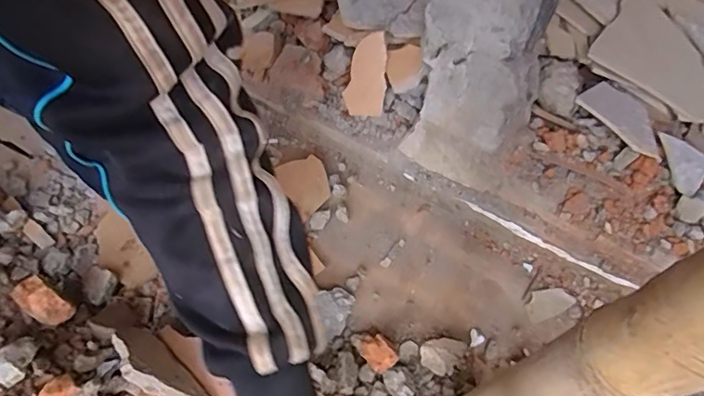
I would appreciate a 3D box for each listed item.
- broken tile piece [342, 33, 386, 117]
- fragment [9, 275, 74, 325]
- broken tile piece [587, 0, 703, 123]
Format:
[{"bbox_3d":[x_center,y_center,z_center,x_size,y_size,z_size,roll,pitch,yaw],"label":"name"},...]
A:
[{"bbox_3d":[0.023,-0.218,0.949,0.086,0.140,0.014,6,15,32],"label":"broken tile piece"},{"bbox_3d":[-0.431,0.141,0.726,0.085,0.035,0.040,33,63,16],"label":"fragment"},{"bbox_3d":[0.577,-0.258,0.964,0.243,0.016,0.238,37,63,5],"label":"broken tile piece"}]

